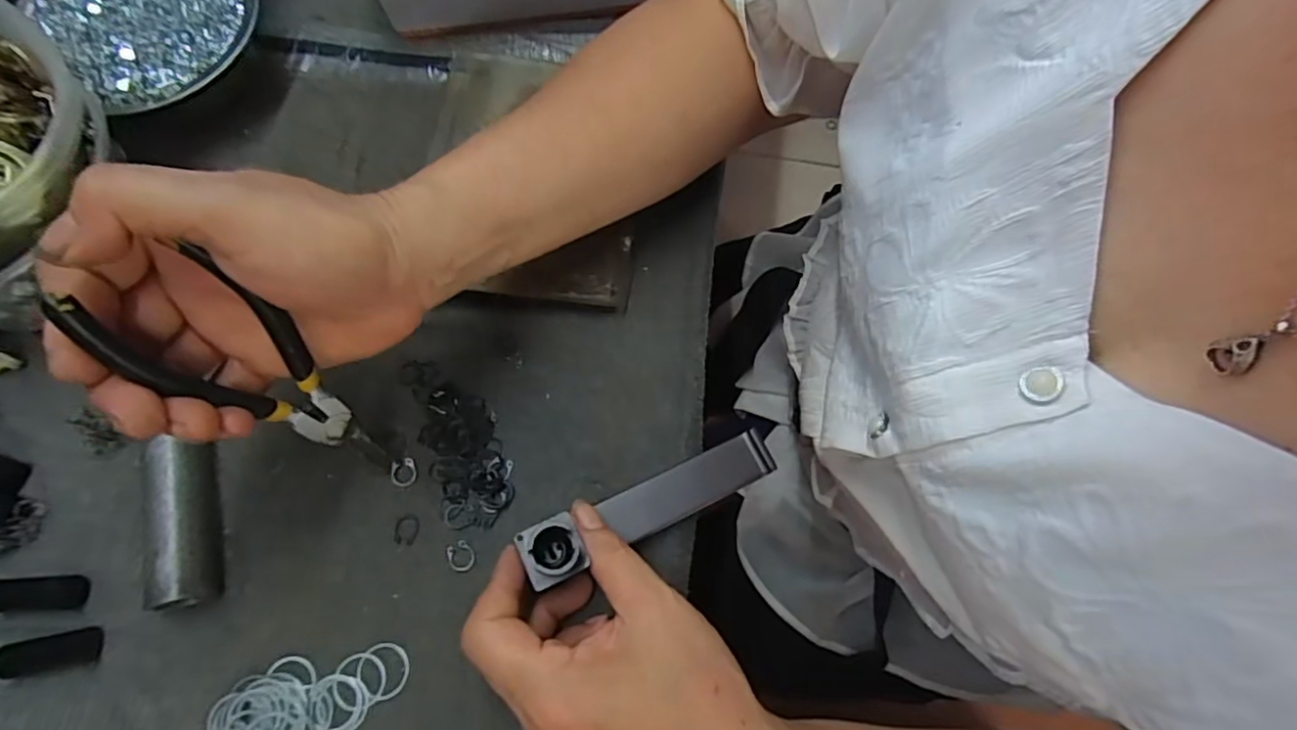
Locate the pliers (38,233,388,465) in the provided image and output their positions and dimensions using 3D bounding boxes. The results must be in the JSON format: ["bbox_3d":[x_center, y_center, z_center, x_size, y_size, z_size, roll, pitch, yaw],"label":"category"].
[{"bbox_3d":[-0.144,0.004,0.236,0.010,0.131,0.043,14,68,30],"label":"pliers"}]

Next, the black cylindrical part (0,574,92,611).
[{"bbox_3d":[-0.279,0.104,0.274,0.038,0.011,0.014,-2,70,-3],"label":"black cylindrical part"}]

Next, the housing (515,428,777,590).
[{"bbox_3d":[0.002,0.063,0.277,0.129,0.023,0.024,-18,70,-32],"label":"housing"}]

